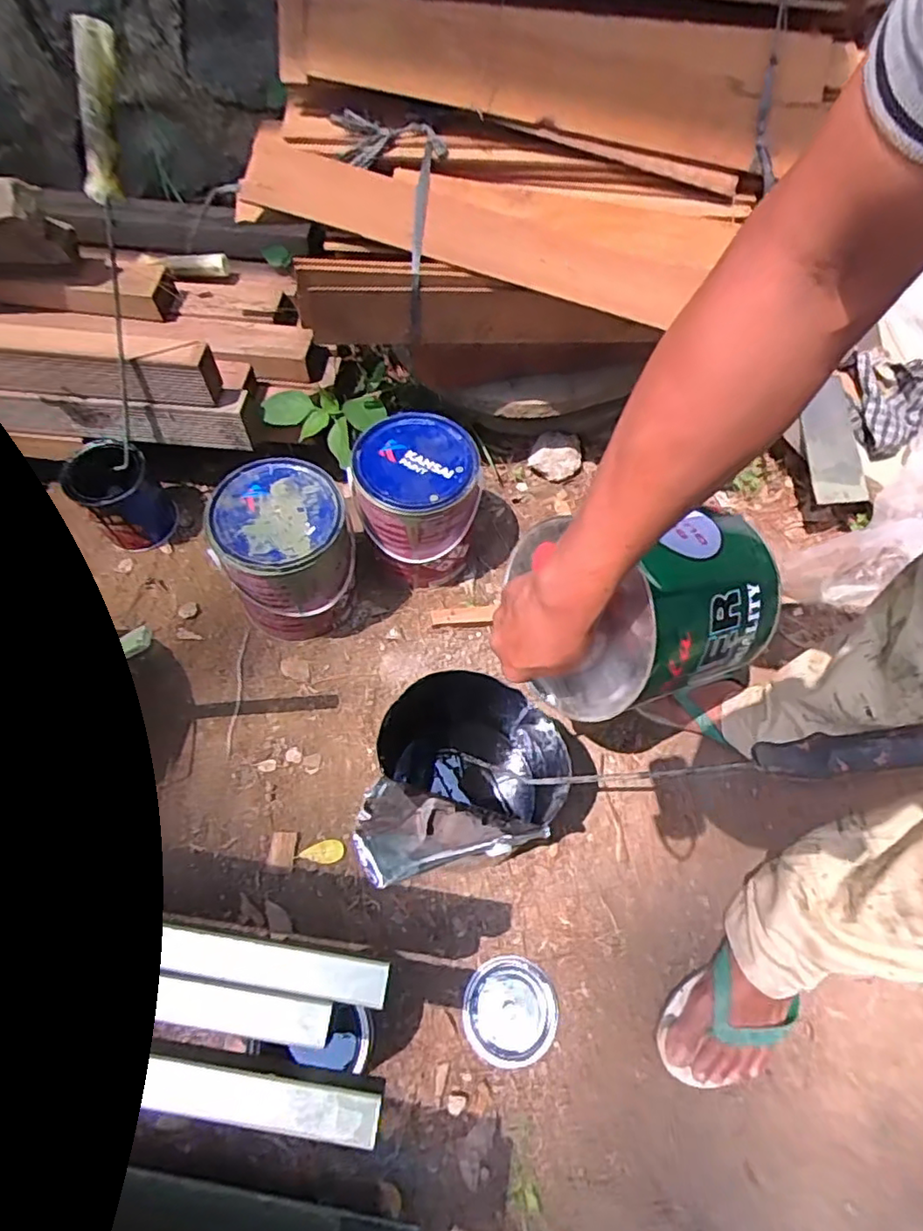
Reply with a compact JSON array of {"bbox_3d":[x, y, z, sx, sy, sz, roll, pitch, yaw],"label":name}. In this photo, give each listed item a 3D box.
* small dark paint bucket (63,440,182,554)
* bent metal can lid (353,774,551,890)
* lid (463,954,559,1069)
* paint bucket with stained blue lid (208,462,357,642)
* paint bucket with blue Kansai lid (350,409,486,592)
[{"bbox_3d":[-0.502,-0.178,0.913,0.108,0.126,0.131,-40,72,-17],"label":"small dark paint bucket"},{"bbox_3d":[-0.017,0.209,0.557,0.160,0.025,0.101,16,35,6],"label":"bent metal can lid"},{"bbox_3d":[0.055,0.445,0.699,0.102,0.011,0.102,1,65,-1],"label":"lid"},{"bbox_3d":[-0.227,-0.079,0.831,0.155,0.202,0.153,1,65,-1],"label":"paint bucket with stained blue lid"},{"bbox_3d":[-0.063,-0.155,0.880,0.153,0.194,0.161,2,62,-3],"label":"paint bucket with blue Kansai lid"}]

